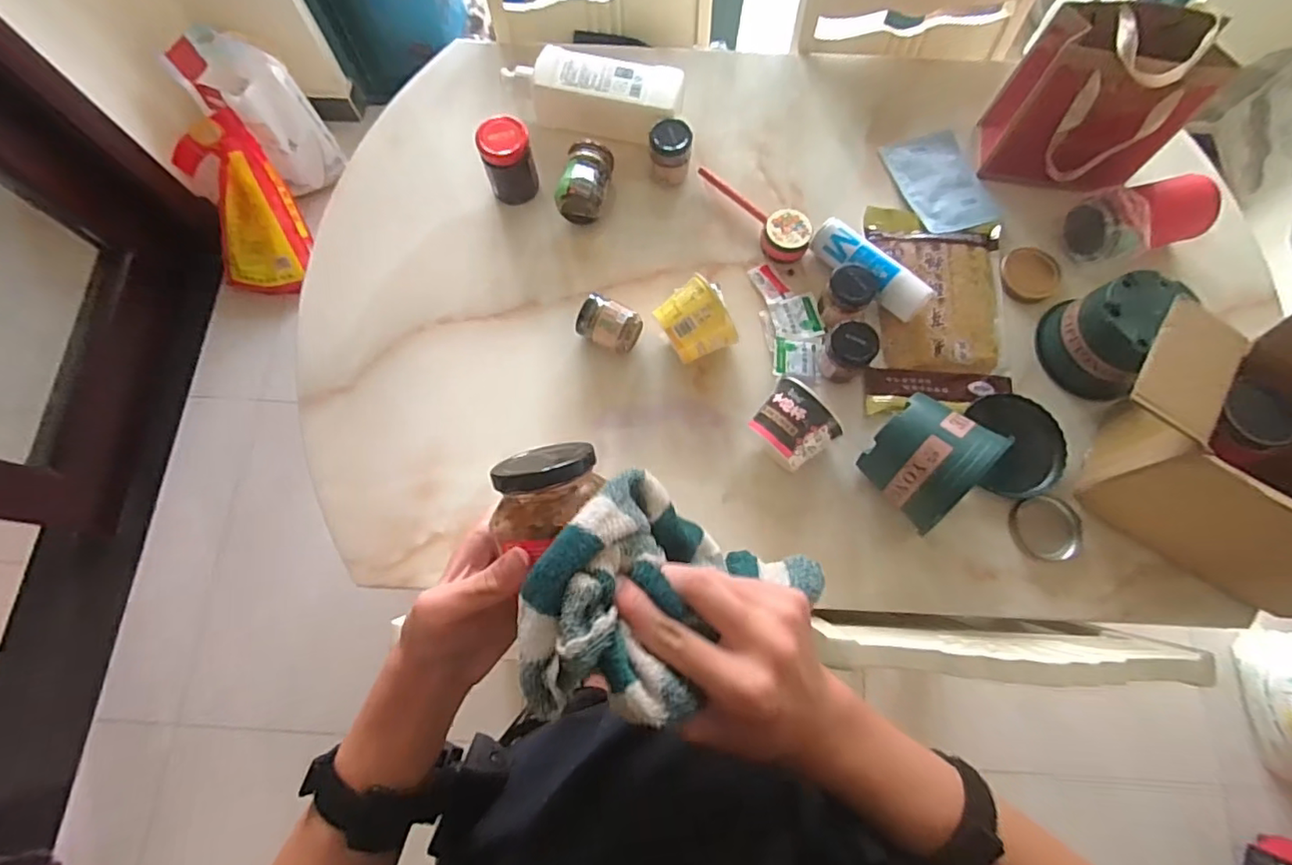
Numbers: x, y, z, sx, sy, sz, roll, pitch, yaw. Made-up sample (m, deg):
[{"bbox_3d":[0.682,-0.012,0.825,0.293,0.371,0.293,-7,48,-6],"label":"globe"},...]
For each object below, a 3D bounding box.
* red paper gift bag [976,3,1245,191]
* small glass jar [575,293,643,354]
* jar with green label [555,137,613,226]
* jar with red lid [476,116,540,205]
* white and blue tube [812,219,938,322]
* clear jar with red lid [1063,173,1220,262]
[{"bbox_3d":[0.579,-0.425,0.753,0.201,0.205,0.112,18,74,5],"label":"red paper gift bag"},{"bbox_3d":[-0.046,-0.134,0.758,0.079,0.058,0.058,25,75,7],"label":"small glass jar"},{"bbox_3d":[-0.083,-0.348,0.816,0.065,0.070,0.109,14,74,4],"label":"jar with green label"},{"bbox_3d":[-0.186,-0.366,0.809,0.066,0.098,0.071,0,73,0],"label":"jar with red lid"},{"bbox_3d":[0.291,-0.215,0.766,0.050,0.041,0.171,-40,77,-11],"label":"white and blue tube"},{"bbox_3d":[0.656,-0.283,0.780,0.151,0.078,0.094,-17,74,-5],"label":"clear jar with red lid"}]

